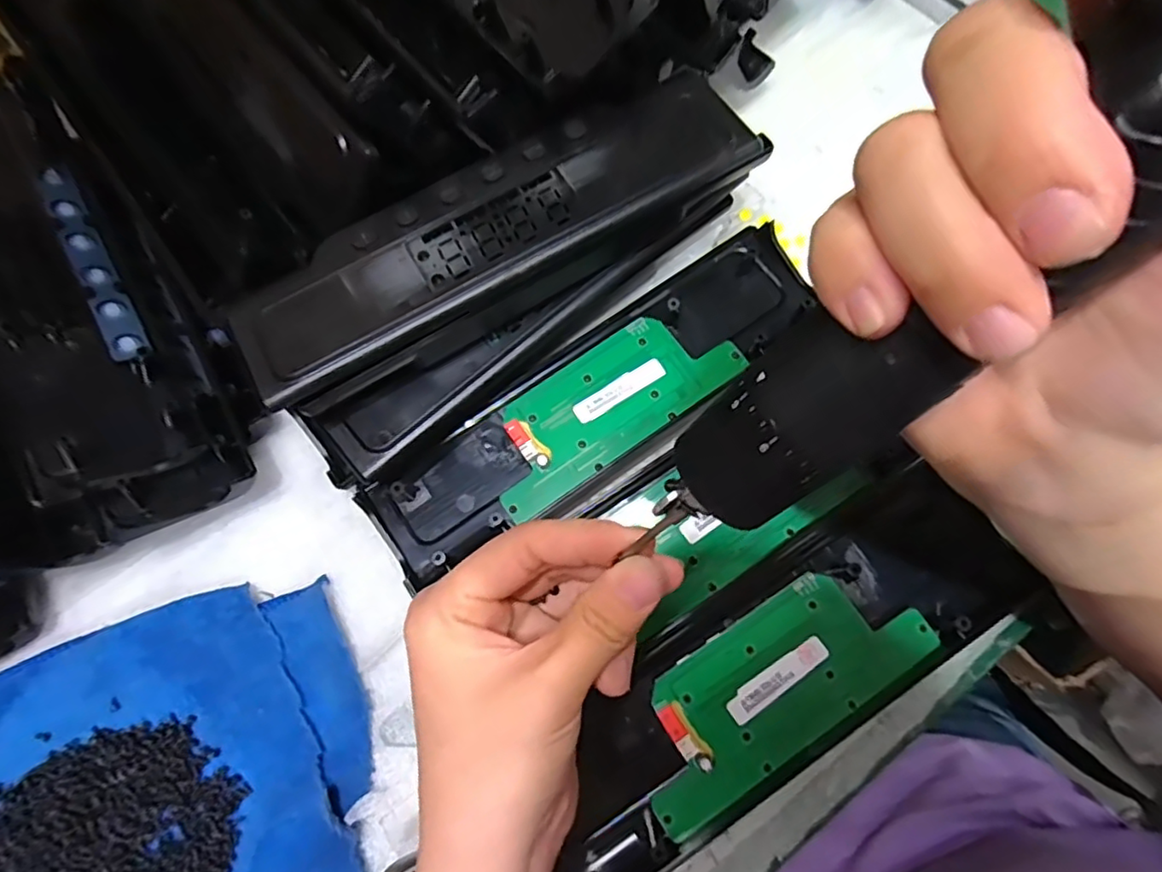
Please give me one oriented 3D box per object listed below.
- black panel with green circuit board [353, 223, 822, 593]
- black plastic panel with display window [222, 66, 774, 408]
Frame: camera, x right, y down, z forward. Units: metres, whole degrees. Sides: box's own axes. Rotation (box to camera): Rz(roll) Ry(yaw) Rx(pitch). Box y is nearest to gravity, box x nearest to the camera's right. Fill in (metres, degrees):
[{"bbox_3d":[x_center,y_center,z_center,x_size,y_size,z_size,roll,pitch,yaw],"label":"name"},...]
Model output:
[{"bbox_3d":[0.011,-0.019,0.308,0.246,0.032,0.075,-36,73,-8],"label":"black panel with green circuit board"},{"bbox_3d":[-0.037,-0.097,0.272,0.240,0.023,0.065,-29,73,-11],"label":"black plastic panel with display window"}]

